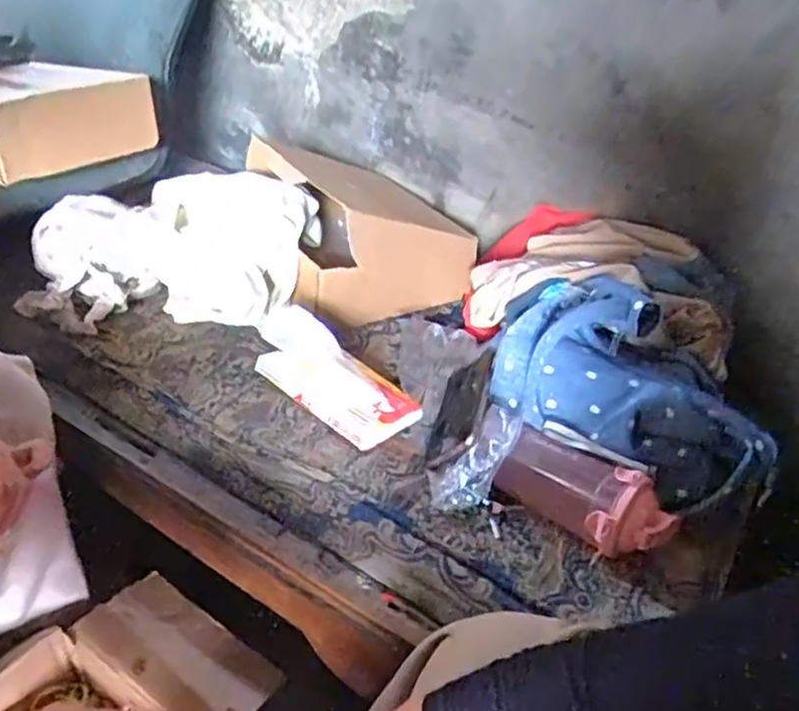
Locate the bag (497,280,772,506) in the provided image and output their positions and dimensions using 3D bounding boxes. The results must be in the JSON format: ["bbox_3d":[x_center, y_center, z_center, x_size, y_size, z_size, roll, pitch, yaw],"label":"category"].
[{"bbox_3d":[0.257,0.030,0.743,0.307,0.147,0.162,19,38,15],"label":"bag"}]

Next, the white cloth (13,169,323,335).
[{"bbox_3d":[-0.291,-0.149,0.898,0.324,0.143,0.268,13,37,7],"label":"white cloth"}]

